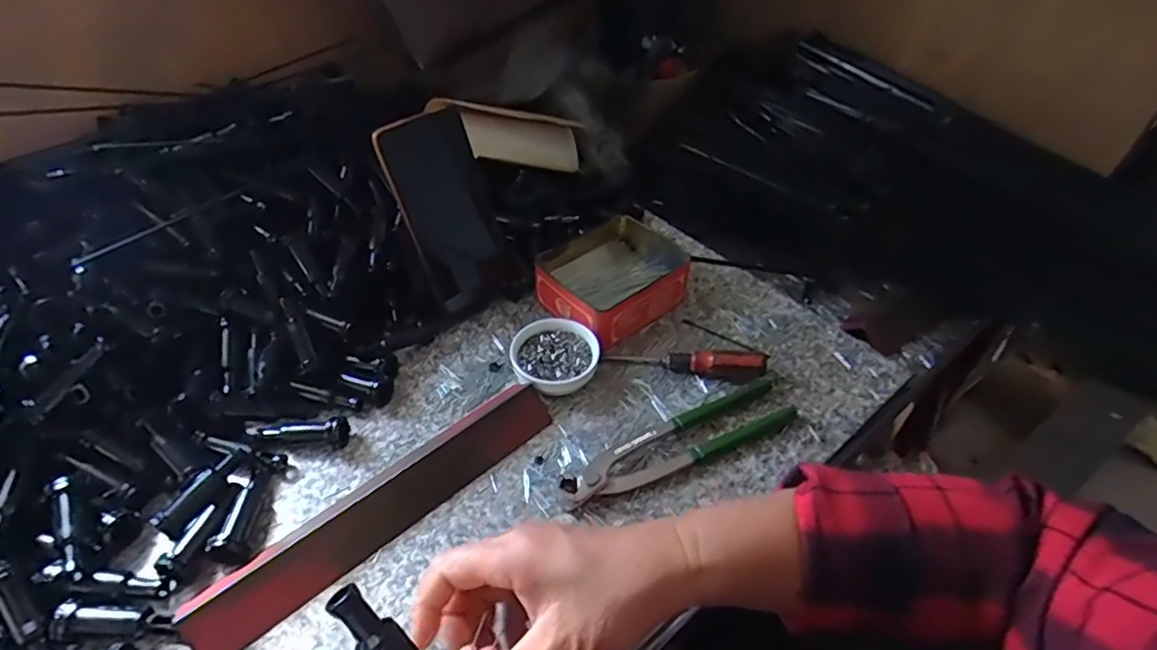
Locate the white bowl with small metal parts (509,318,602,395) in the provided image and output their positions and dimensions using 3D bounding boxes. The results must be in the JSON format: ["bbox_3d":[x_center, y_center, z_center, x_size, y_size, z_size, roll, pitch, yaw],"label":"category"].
[{"bbox_3d":[-0.019,0.029,0.486,0.070,0.028,0.069,0,45,0],"label":"white bowl with small metal parts"}]

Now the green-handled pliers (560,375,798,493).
[{"bbox_3d":[0.080,0.084,0.440,0.194,0.018,0.047,-20,48,-19],"label":"green-handled pliers"}]

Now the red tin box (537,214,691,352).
[{"bbox_3d":[0.031,-0.044,0.548,0.128,0.045,0.116,-31,53,-28],"label":"red tin box"}]

